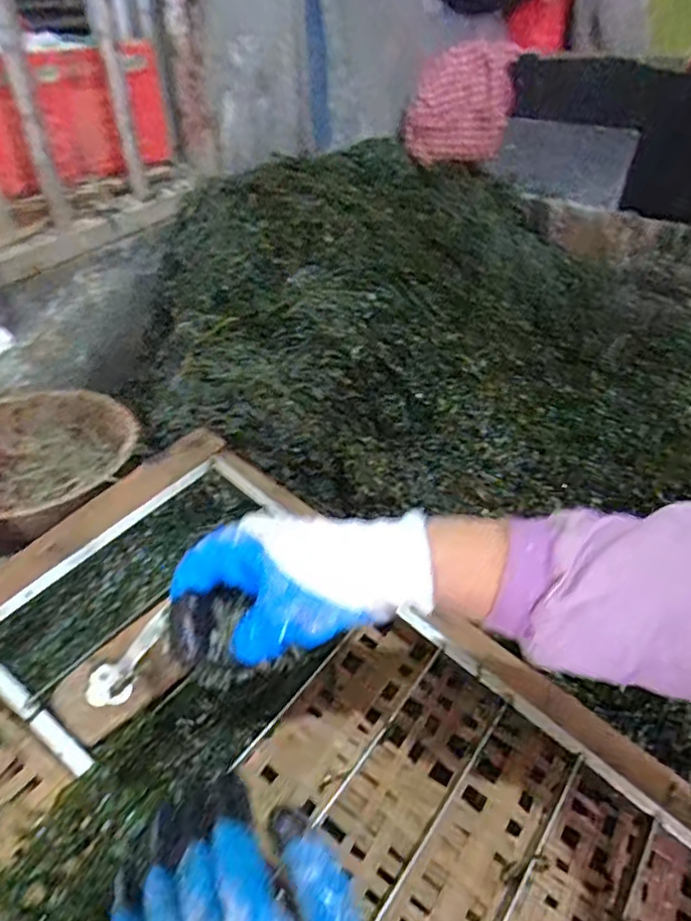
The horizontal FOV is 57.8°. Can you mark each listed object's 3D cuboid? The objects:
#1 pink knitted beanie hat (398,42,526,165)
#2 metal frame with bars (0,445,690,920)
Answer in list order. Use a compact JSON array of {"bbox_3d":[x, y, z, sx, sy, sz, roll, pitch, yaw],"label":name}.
[{"bbox_3d":[0.200,-0.628,1.081,0.171,0.209,0.063,14,7,20],"label":"pink knitted beanie hat"},{"bbox_3d":[0.092,0.255,0.415,0.728,0.048,0.290,35,49,12],"label":"metal frame with bars"}]

